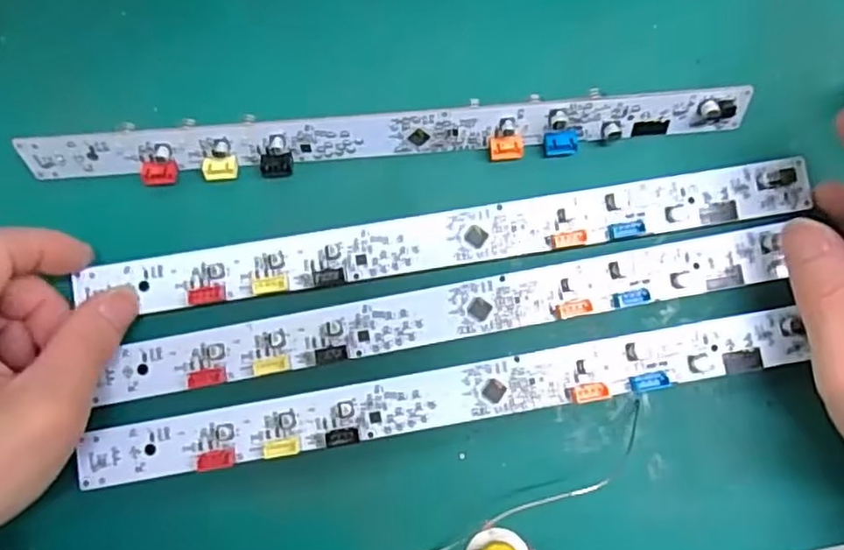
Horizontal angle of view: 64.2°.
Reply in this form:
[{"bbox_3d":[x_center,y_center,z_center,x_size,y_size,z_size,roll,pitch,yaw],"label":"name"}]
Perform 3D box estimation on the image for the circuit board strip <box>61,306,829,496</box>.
[{"bbox_3d":[0.008,0.047,0.255,0.272,0.008,0.022,-10,82,-2],"label":"circuit board strip"}]

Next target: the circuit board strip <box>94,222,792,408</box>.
[{"bbox_3d":[0.009,0.014,0.260,0.259,0.008,0.025,-10,82,0],"label":"circuit board strip"}]

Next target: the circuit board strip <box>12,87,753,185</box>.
[{"bbox_3d":[-0.015,-0.055,0.267,0.283,0.009,0.020,-4,82,-1],"label":"circuit board strip"}]

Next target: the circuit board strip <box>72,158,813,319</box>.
[{"bbox_3d":[0.012,-0.014,0.264,0.276,0.006,0.023,-9,82,0],"label":"circuit board strip"}]

